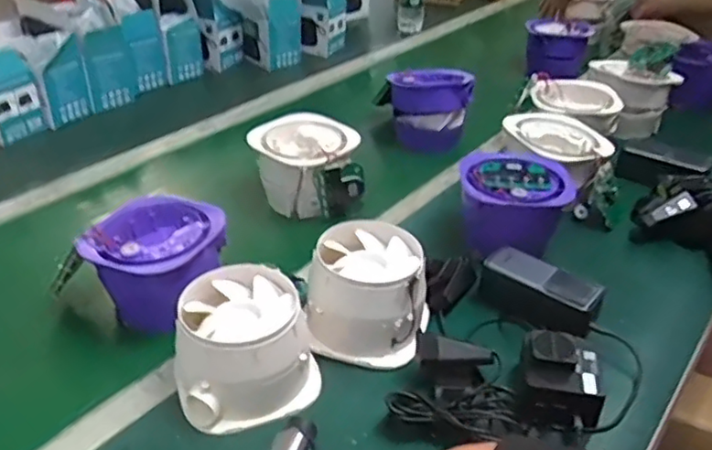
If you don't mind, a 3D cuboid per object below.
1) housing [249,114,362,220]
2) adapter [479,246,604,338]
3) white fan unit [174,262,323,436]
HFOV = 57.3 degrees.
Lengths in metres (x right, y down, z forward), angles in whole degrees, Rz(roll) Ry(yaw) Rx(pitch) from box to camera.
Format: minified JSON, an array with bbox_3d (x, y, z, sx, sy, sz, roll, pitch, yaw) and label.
[{"bbox_3d":[-0.080,-0.080,0.972,0.151,0.122,0.139,1,33,0],"label":"housing"},{"bbox_3d":[0.214,0.080,0.763,0.134,0.059,0.053,22,37,27],"label":"adapter"},{"bbox_3d":[-0.110,0.119,0.654,0.137,0.101,0.126,-11,35,-21],"label":"white fan unit"}]

